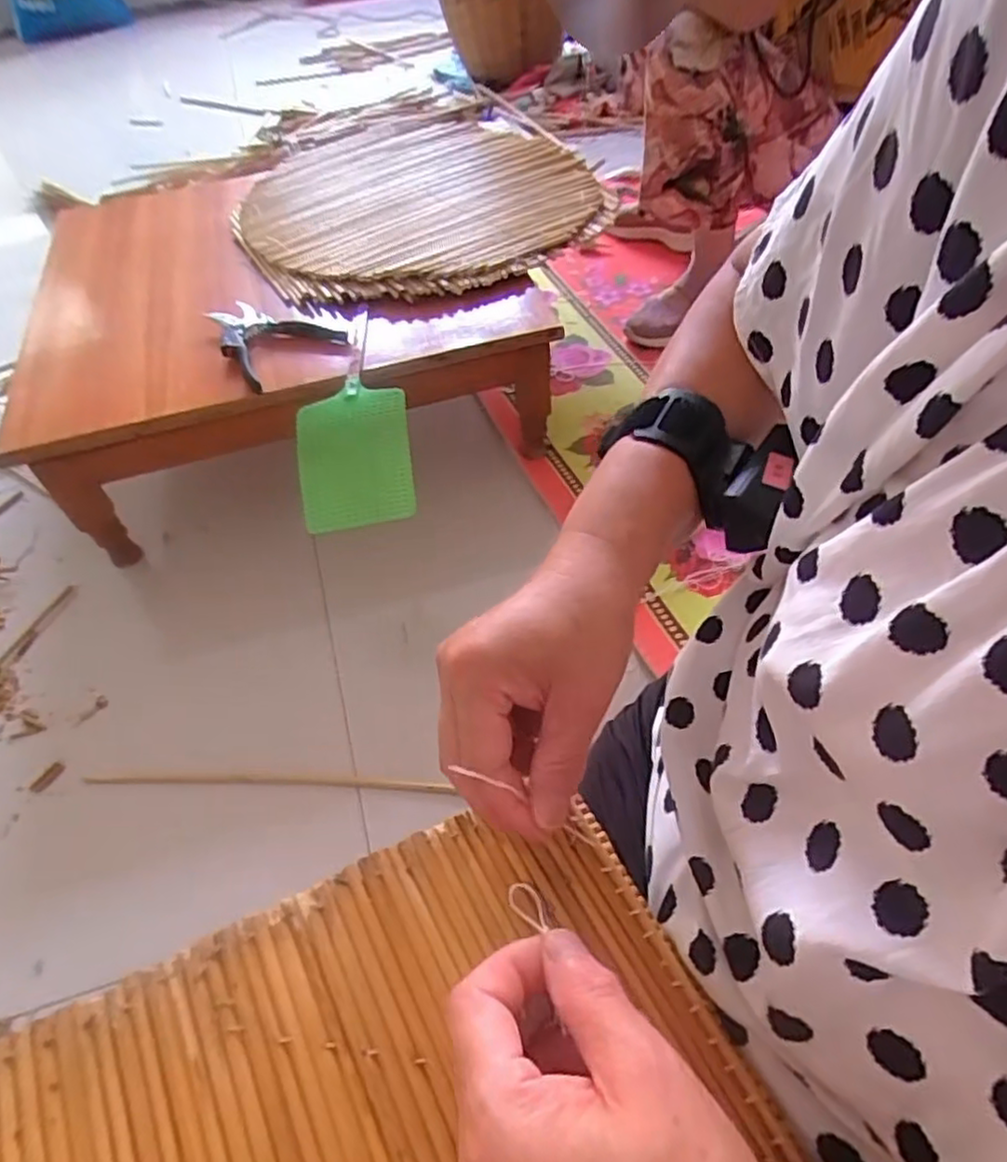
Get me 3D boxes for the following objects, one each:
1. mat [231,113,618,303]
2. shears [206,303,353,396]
[{"bbox_3d":[-0.129,-0.625,1.113,0.604,0.042,0.595,-1,62,1],"label":"mat"},{"bbox_3d":[-0.300,-0.325,0.889,0.144,0.043,0.179,-33,56,-20],"label":"shears"}]

